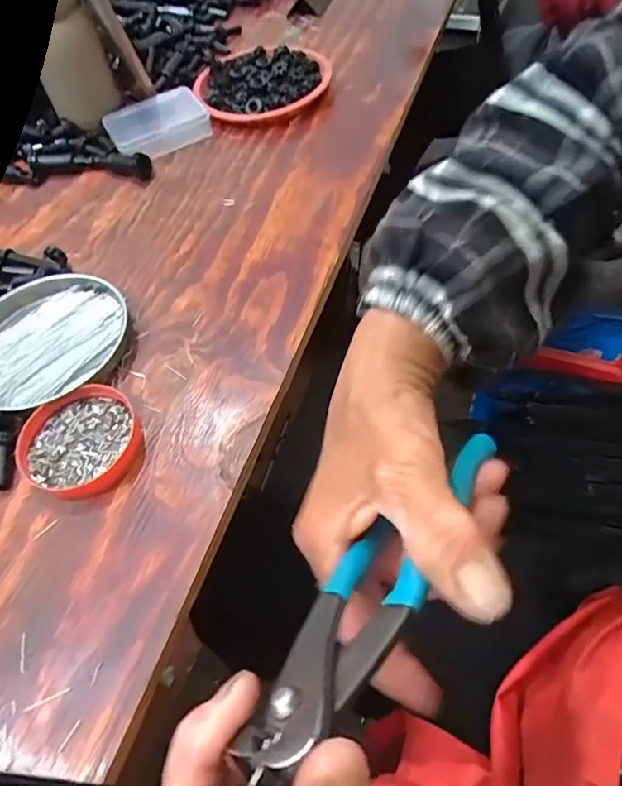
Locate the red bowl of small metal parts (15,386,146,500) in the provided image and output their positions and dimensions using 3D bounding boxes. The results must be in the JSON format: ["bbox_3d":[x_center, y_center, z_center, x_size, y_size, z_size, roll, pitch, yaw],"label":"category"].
[{"bbox_3d":[-0.159,0.034,0.360,0.080,0.013,0.078,-2,57,3],"label":"red bowl of small metal parts"}]

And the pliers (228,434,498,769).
[{"bbox_3d":[0.033,0.061,0.201,0.030,0.027,0.172,29,40,21],"label":"pliers"}]

